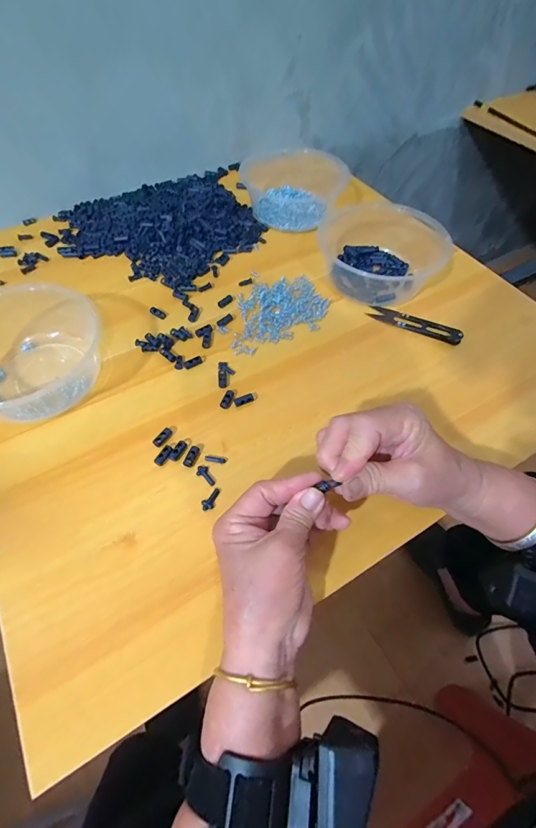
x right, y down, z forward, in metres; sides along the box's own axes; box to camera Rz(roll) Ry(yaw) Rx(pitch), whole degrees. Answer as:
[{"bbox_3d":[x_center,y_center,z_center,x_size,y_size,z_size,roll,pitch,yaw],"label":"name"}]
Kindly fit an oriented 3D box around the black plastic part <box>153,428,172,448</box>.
[{"bbox_3d":[-0.092,0.020,0.324,0.008,0.005,0.019,33,64,16],"label":"black plastic part"}]

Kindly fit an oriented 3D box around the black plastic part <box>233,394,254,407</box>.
[{"bbox_3d":[-0.022,-0.013,0.347,0.019,0.006,0.007,-17,62,-12],"label":"black plastic part"}]

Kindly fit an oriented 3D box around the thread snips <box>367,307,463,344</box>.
[{"bbox_3d":[0.162,-0.101,0.409,0.100,0.011,0.022,26,62,13],"label":"thread snips"}]

